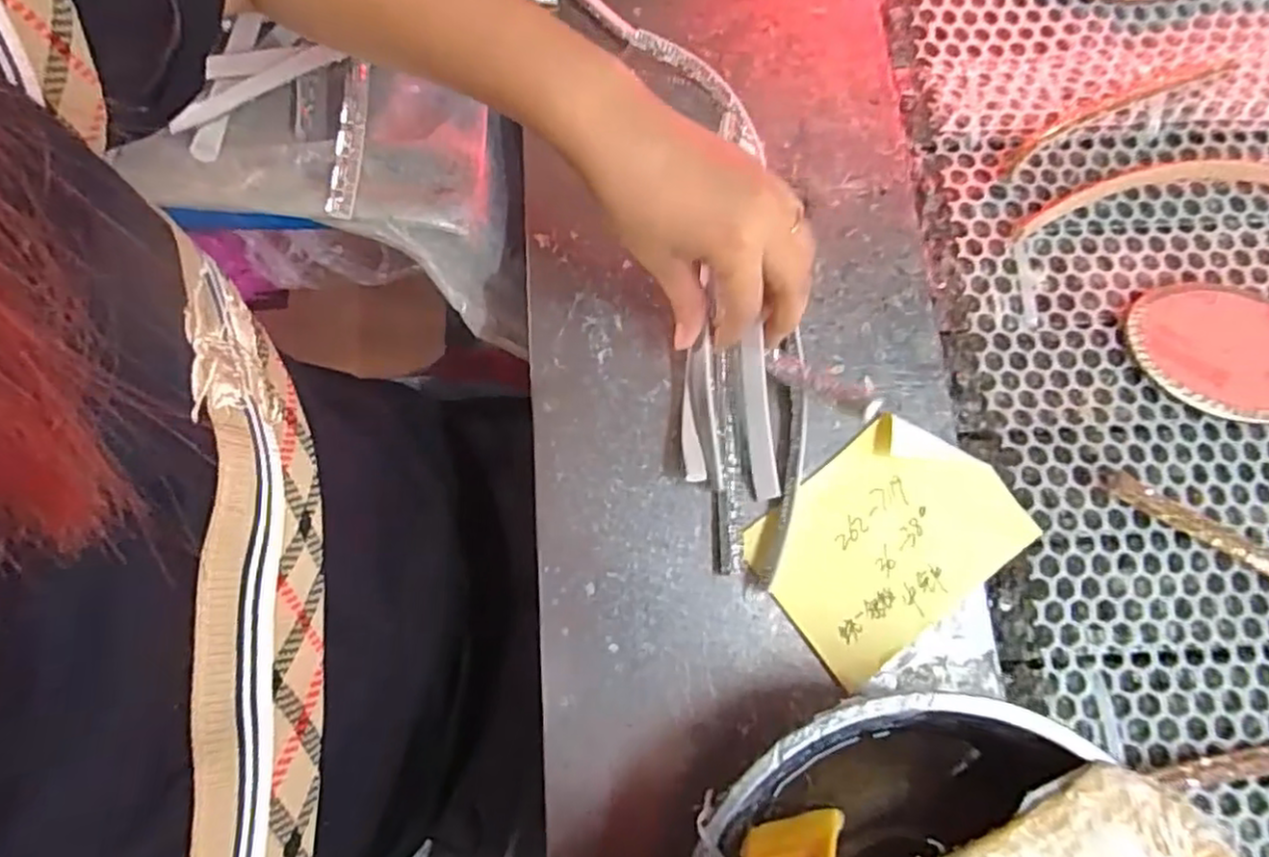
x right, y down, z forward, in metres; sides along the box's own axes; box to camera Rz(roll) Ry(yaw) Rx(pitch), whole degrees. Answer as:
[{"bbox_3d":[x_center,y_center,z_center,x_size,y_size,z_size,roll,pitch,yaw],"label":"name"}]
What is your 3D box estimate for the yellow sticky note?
[{"bbox_3d":[0.134,0.057,0.367,0.135,0.006,0.097,-36,78,-8],"label":"yellow sticky note"}]

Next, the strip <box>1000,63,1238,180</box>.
[{"bbox_3d":[0.317,-0.211,0.454,0.178,0.018,0.018,-26,77,-6],"label":"strip"}]

